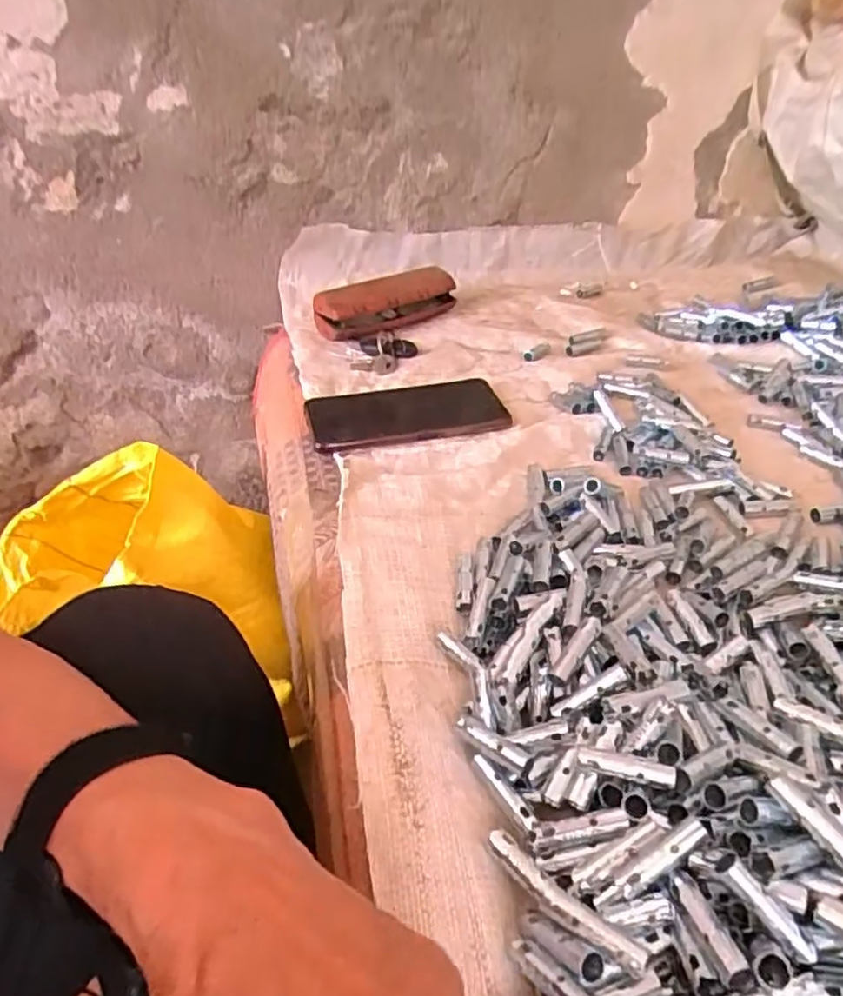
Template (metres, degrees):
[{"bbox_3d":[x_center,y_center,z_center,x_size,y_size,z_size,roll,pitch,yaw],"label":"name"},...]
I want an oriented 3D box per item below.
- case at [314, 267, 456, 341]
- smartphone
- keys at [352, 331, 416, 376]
[{"bbox_3d":[-0.038,-0.211,0.729,0.152,0.041,0.053,-28,45,-30],"label":"case"},{"bbox_3d":[-0.013,-0.075,0.588,0.165,0.008,0.092,-8,38,-8],"label":"smartphone"},{"bbox_3d":[-0.036,-0.150,0.671,0.060,0.017,0.067,3,38,6],"label":"keys"}]

